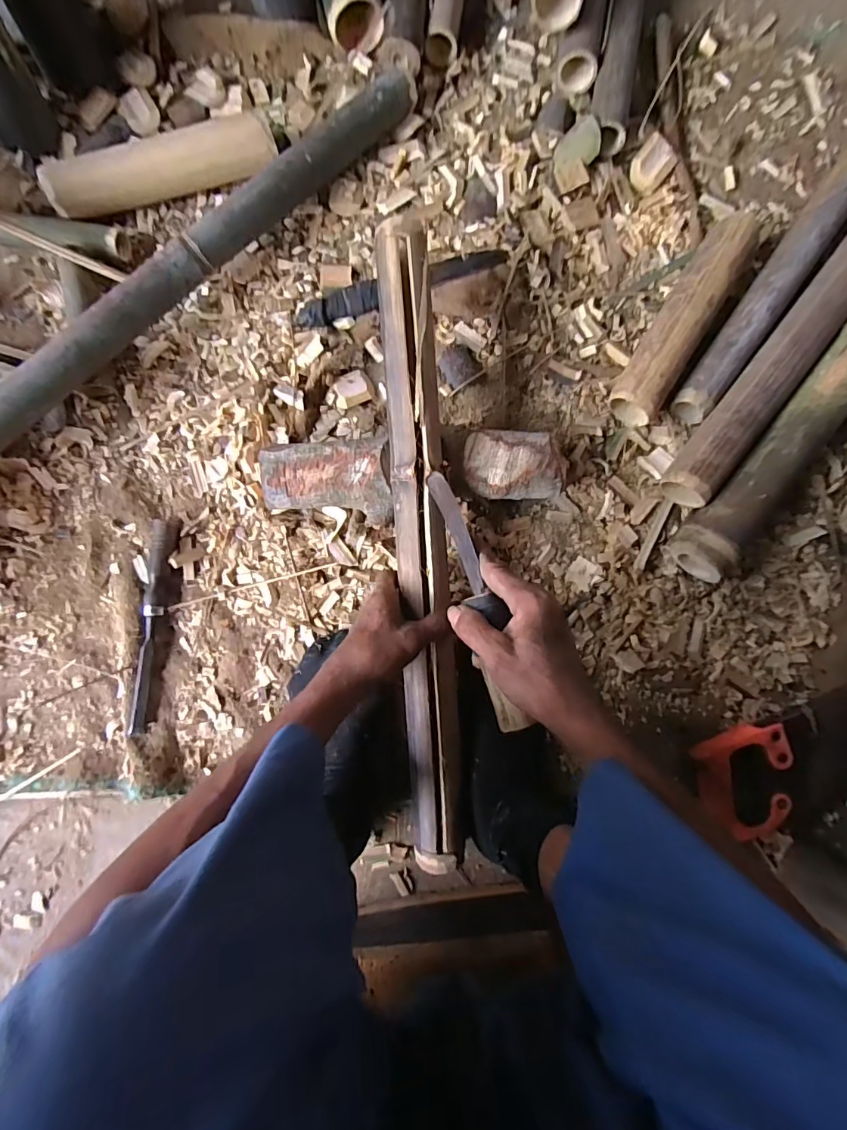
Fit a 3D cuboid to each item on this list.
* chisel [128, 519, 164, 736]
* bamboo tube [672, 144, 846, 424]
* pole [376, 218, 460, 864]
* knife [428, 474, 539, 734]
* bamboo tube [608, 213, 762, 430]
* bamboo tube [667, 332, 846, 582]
[{"bbox_3d":[-0.315,0.071,0.549,0.021,0.019,0.240,6,87,-1],"label":"chisel"},{"bbox_3d":[0.507,-0.452,0.578,0.058,0.053,0.675,36,87,1],"label":"bamboo tube"},{"bbox_3d":[0.000,-0.008,0.490,0.053,0.029,0.637,-4,93,-2],"label":"pole"},{"bbox_3d":[0.046,0.023,0.406,0.028,0.040,0.230,-15,78,-2],"label":"knife"},{"bbox_3d":[0.303,-0.285,0.562,0.062,0.060,0.251,32,86,1],"label":"bamboo tube"},{"bbox_3d":[0.440,-0.152,0.552,0.080,0.073,0.410,39,87,1],"label":"bamboo tube"}]

